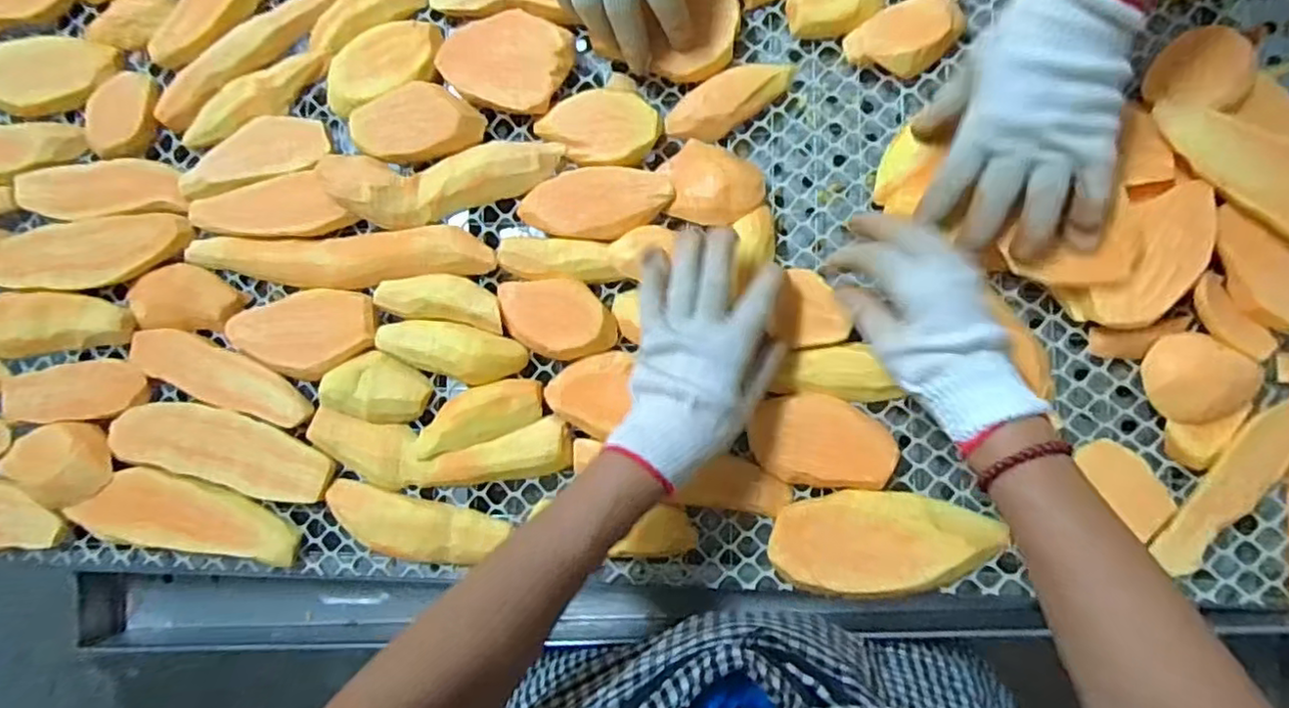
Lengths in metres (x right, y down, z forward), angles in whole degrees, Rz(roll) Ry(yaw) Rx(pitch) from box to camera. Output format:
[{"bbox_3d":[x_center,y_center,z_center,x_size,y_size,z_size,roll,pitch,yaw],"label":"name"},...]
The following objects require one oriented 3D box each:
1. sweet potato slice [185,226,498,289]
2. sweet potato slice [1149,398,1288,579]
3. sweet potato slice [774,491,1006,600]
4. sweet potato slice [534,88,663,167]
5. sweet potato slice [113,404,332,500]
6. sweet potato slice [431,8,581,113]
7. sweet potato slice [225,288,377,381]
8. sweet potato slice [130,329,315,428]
[{"bbox_3d":[-0.260,-0.081,0.545,0.278,0.016,0.045,-1,86,10],"label":"sweet potato slice"},{"bbox_3d":[0.399,0.084,0.437,0.040,0.012,0.155,42,94,10],"label":"sweet potato slice"},{"bbox_3d":[0.171,0.137,0.468,0.154,0.015,0.072,-5,86,10],"label":"sweet potato slice"},{"bbox_3d":[-0.039,-0.182,0.523,0.100,0.010,0.058,3,87,11],"label":"sweet potato slice"},{"bbox_3d":[-0.355,0.080,0.546,0.198,0.016,0.059,14,89,11],"label":"sweet potato slice"},{"bbox_3d":[-0.115,-0.243,0.535,0.099,0.017,0.082,22,91,11],"label":"sweet potato slice"},{"bbox_3d":[-0.293,-0.016,0.550,0.136,0.016,0.072,-4,86,10],"label":"sweet potato slice"},{"bbox_3d":[-0.368,0.018,0.557,0.182,0.014,0.049,21,91,11],"label":"sweet potato slice"}]

